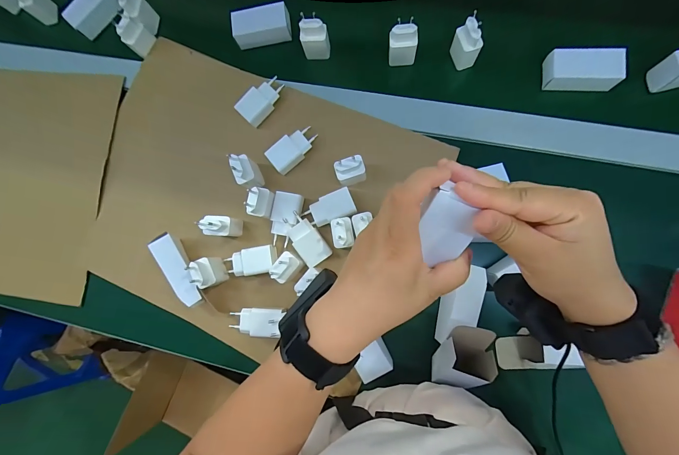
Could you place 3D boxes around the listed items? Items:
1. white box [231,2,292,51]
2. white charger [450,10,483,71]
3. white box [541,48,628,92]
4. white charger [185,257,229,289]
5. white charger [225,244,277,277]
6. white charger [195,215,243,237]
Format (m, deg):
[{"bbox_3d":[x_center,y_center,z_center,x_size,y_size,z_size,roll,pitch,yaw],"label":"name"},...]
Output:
[{"bbox_3d":[-0.125,-0.328,0.500,0.092,0.031,0.047,-3,84,6],"label":"white box"},{"bbox_3d":[0.182,-0.265,0.441,0.027,0.065,0.039,-24,82,4],"label":"white charger"},{"bbox_3d":[0.340,-0.218,0.430,0.091,0.030,0.048,7,85,7],"label":"white box"},{"bbox_3d":[-0.185,0.063,0.431,0.023,0.064,0.040,-24,82,4],"label":"white charger"},{"bbox_3d":[-0.131,0.051,0.450,0.077,0.023,0.038,-11,83,5],"label":"white charger"},{"bbox_3d":[-0.170,-0.001,0.437,0.035,0.078,0.027,1,84,7],"label":"white charger"}]

